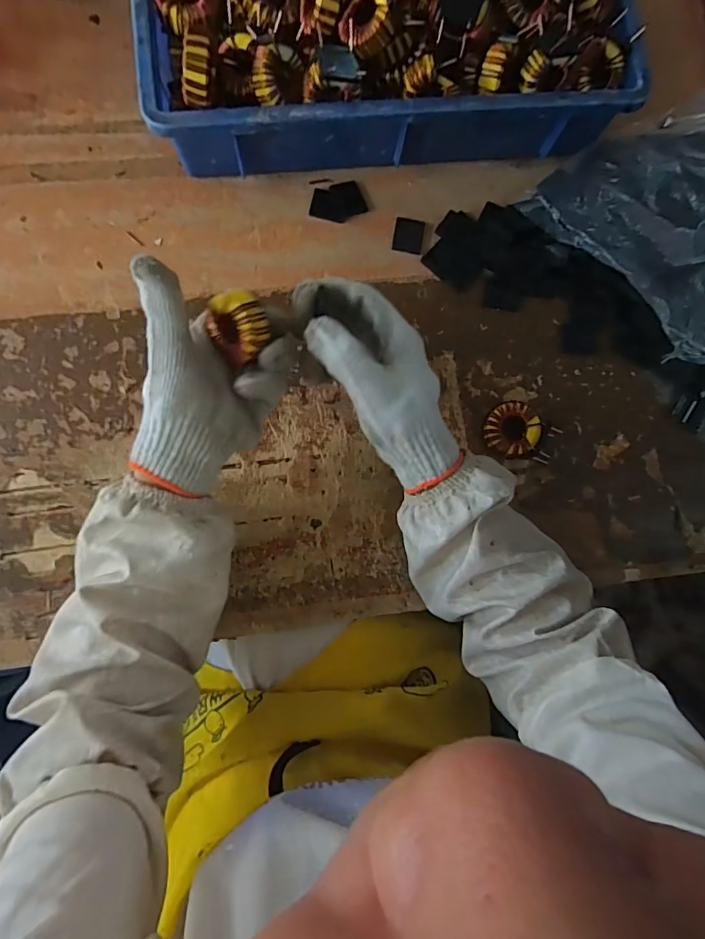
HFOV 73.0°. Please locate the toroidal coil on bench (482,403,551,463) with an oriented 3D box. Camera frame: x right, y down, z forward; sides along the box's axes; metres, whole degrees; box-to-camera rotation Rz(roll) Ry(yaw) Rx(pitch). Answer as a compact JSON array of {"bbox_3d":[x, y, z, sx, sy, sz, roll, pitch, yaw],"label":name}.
[{"bbox_3d":[0.148,-0.034,0.427,0.059,0.025,0.050,1,81,-4],"label":"toroidal coil on bench"}]

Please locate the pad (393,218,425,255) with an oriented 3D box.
[{"bbox_3d":[0.054,-0.226,0.458,0.028,0.004,0.032,7,81,-3],"label":"pad"}]

